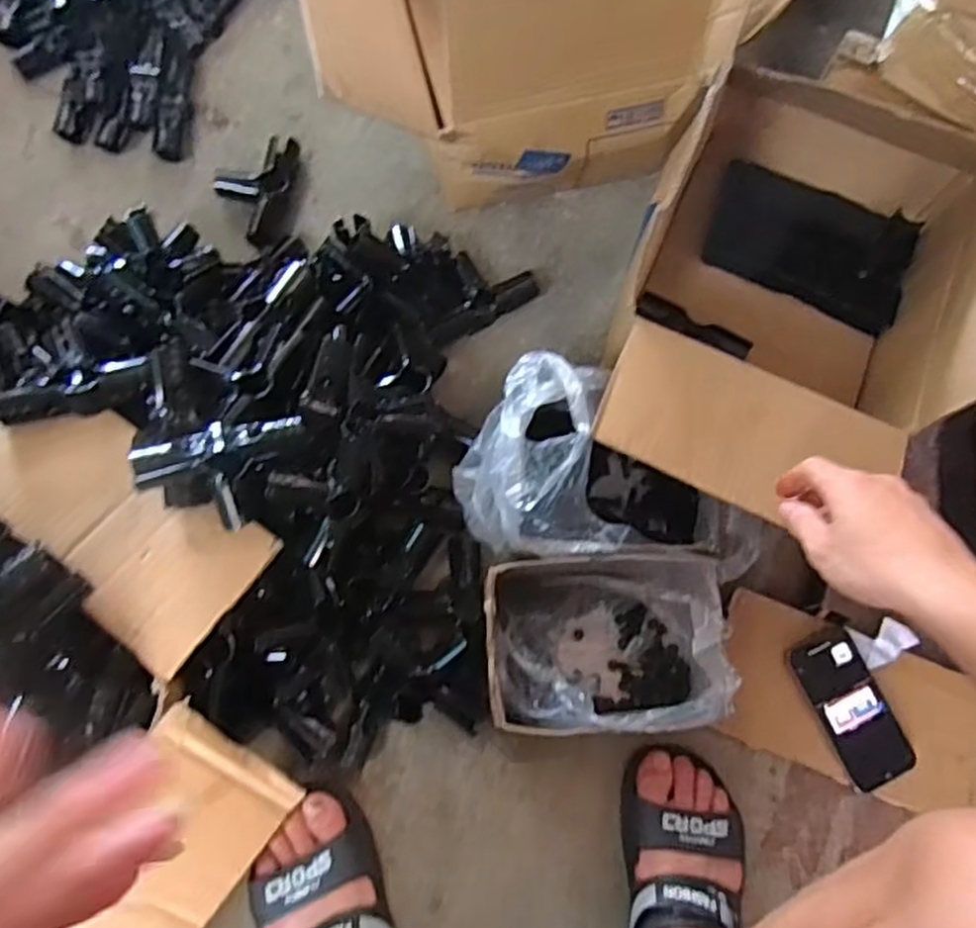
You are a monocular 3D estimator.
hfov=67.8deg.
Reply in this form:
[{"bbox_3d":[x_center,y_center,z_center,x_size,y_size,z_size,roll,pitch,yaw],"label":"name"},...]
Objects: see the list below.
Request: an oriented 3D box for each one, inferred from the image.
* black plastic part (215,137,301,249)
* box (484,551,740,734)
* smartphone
[{"bbox_3d":[-0.263,-0.310,0.828,0.086,0.043,0.138,9,74,1],"label":"black plastic part"},{"bbox_3d":[0.110,0.160,0.673,0.225,0.129,0.155,-4,74,-3],"label":"box"},{"bbox_3d":[0.351,0.234,0.698,0.070,0.013,0.140,-23,76,-8],"label":"smartphone"}]

